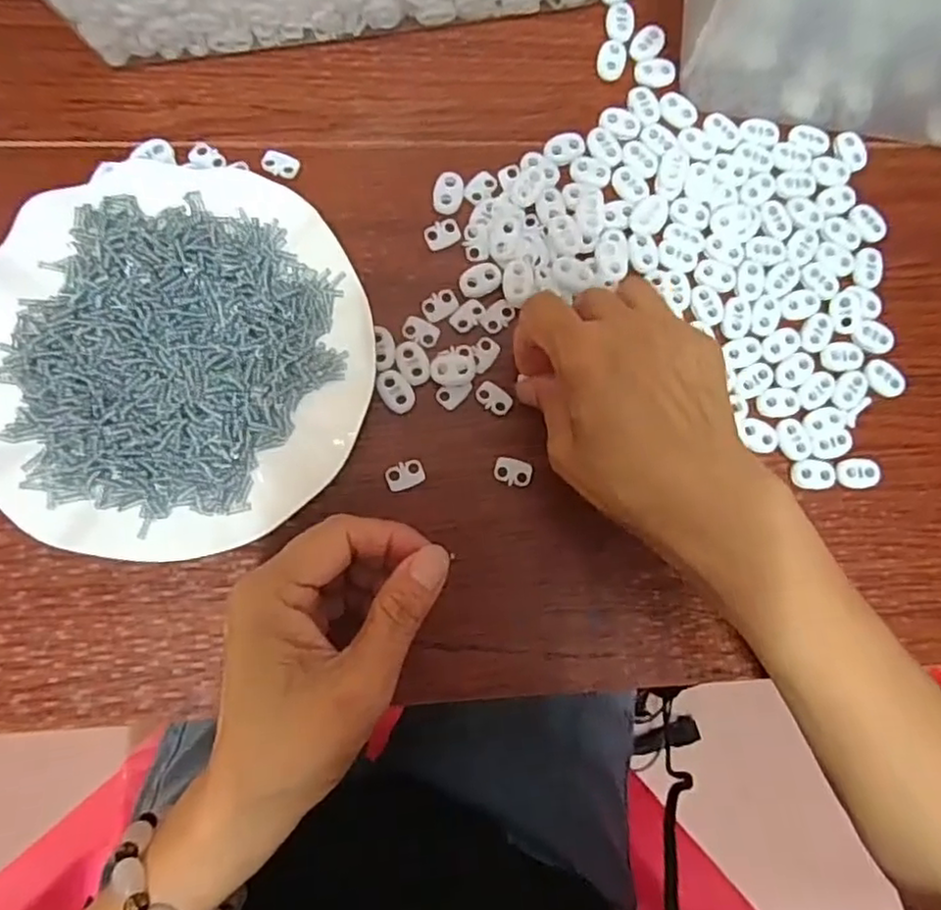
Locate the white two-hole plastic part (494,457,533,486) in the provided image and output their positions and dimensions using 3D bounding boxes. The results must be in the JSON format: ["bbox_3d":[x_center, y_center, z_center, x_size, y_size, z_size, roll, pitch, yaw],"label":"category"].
[{"bbox_3d":[0.022,0.008,0.335,0.019,0.004,0.013,17,83,-2],"label":"white two-hole plastic part"}]

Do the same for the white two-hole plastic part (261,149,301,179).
[{"bbox_3d":[-0.100,-0.152,0.347,0.020,0.004,0.013,17,83,-2],"label":"white two-hole plastic part"}]

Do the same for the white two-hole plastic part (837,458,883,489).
[{"bbox_3d":[0.201,0.009,0.345,0.021,0.004,0.016,1,88,8],"label":"white two-hole plastic part"}]

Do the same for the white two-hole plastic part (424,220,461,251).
[{"bbox_3d":[-0.014,-0.116,0.346,0.019,0.004,0.013,-27,86,-7],"label":"white two-hole plastic part"}]

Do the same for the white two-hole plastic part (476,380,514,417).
[{"bbox_3d":[0.012,-0.029,0.338,0.019,0.004,0.013,33,82,0],"label":"white two-hole plastic part"}]

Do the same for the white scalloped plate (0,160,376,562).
[{"bbox_3d":[-0.139,-0.046,0.318,0.179,0.027,0.182,0,84,-4],"label":"white scalloped plate"}]

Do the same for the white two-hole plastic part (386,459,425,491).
[{"bbox_3d":[-0.032,0.010,0.330,0.019,0.004,0.013,-20,85,-6],"label":"white two-hole plastic part"}]

